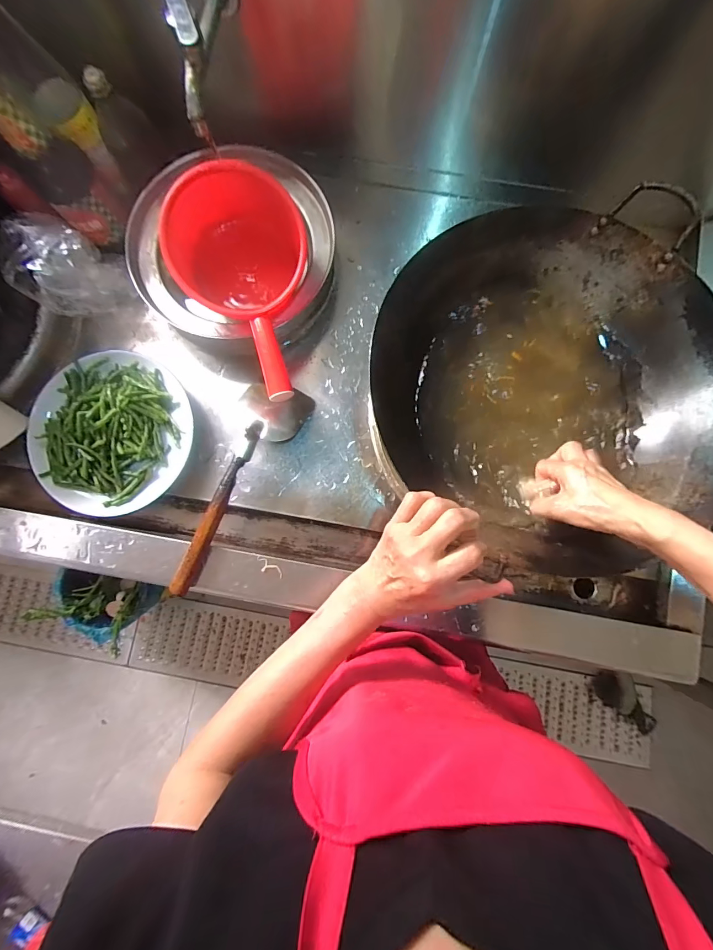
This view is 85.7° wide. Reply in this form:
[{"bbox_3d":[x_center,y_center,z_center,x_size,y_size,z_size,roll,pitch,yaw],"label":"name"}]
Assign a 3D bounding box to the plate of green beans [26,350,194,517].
[{"bbox_3d":[-0.380,-0.071,0.585,0.231,0.056,0.239,0,82,1],"label":"plate of green beans"}]

